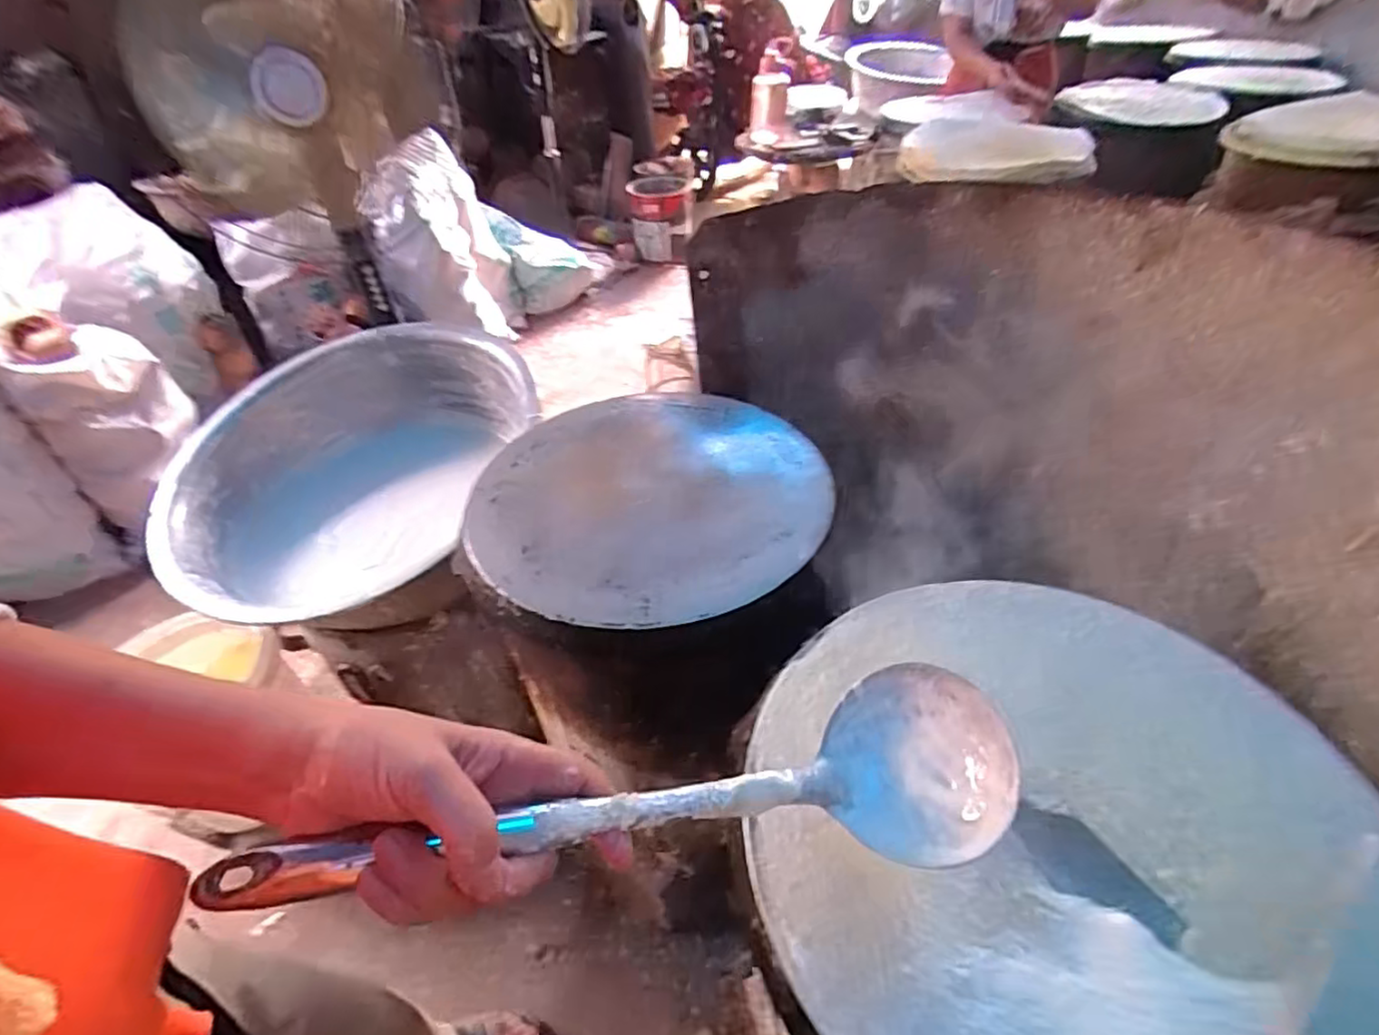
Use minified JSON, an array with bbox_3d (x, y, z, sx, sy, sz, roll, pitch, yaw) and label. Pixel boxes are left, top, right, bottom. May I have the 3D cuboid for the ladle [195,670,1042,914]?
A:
[{"bbox_3d":[-0.019,0.124,0.291,0.336,0.054,0.085,-1,38,-14],"label":"ladle"}]

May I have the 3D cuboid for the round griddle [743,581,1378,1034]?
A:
[{"bbox_3d":[0.219,0.188,0.398,0.350,0.027,0.365,-5,42,5],"label":"round griddle"}]

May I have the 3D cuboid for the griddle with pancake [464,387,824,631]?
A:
[{"bbox_3d":[-0.040,-0.030,0.677,0.352,0.022,0.348,-2,43,2],"label":"griddle with pancake"}]

